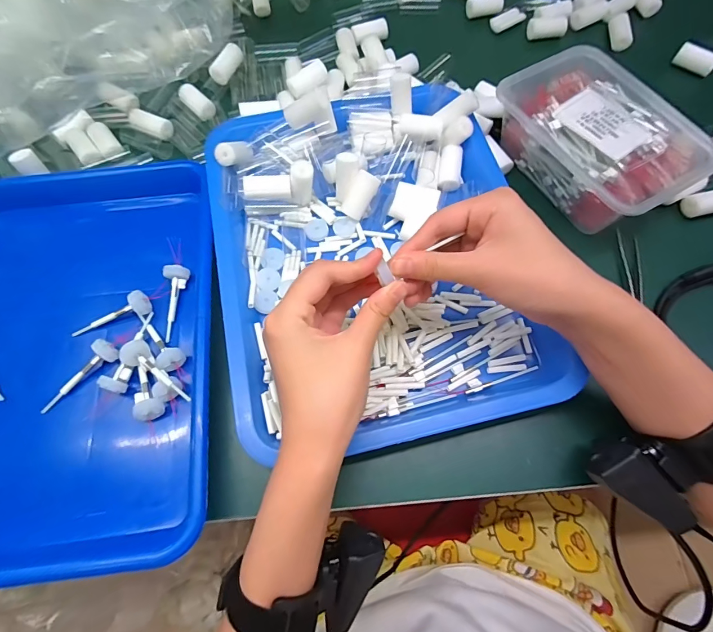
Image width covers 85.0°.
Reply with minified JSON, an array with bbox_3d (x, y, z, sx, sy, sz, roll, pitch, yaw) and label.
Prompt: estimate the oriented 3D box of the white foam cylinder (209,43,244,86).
[{"bbox_3d":[-0.138,-0.270,0.415,0.016,0.018,0.043,31,86,12],"label":"white foam cylinder"}]

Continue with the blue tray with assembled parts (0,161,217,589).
[{"bbox_3d":[-0.238,0.023,0.323,0.250,0.047,0.331,-7,68,-2],"label":"blue tray with assembled parts"}]

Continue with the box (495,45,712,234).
[{"bbox_3d":[0.216,-0.161,0.362,0.121,0.058,0.174,-29,70,-10],"label":"box"}]

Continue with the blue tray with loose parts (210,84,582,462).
[{"bbox_3d":[0.013,-0.063,0.331,0.255,0.035,0.322,-13,68,-4],"label":"blue tray with loose parts"}]

